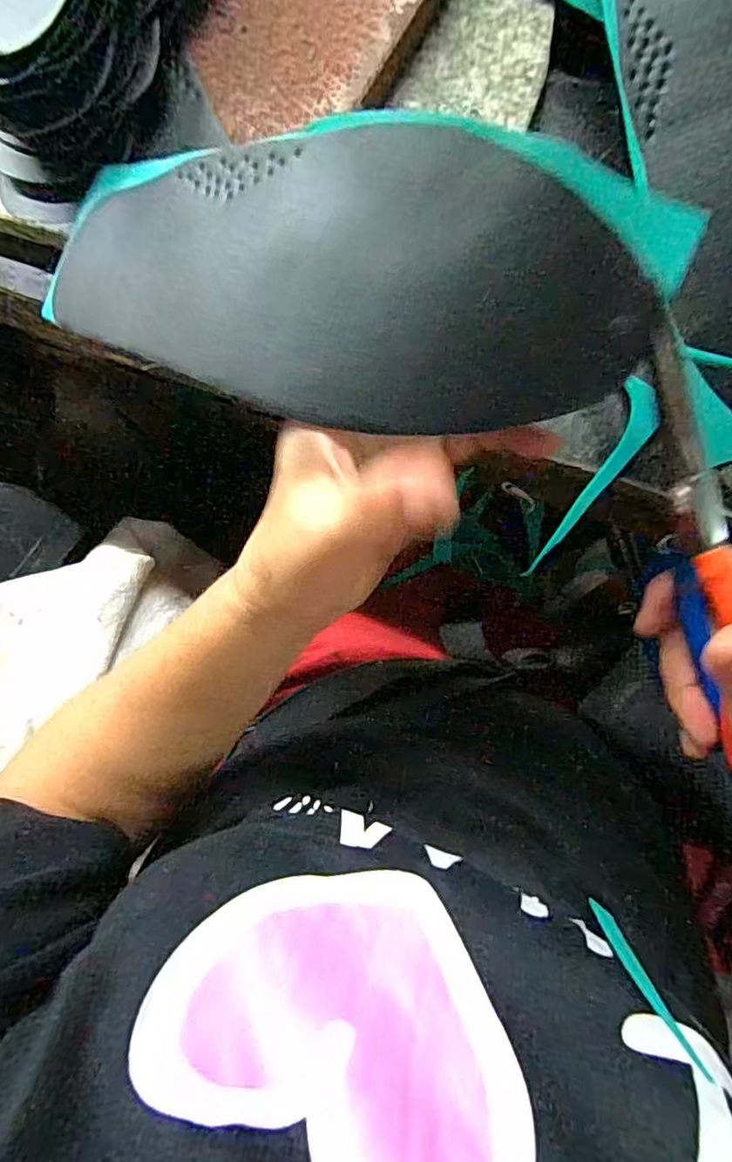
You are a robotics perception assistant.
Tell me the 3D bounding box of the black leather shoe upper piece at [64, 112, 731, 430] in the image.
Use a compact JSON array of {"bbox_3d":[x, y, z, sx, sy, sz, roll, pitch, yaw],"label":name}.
[{"bbox_3d":[-0.025,-0.105,0.209,0.239,0.041,0.087,14,88,17],"label":"black leather shoe upper piece"}]

